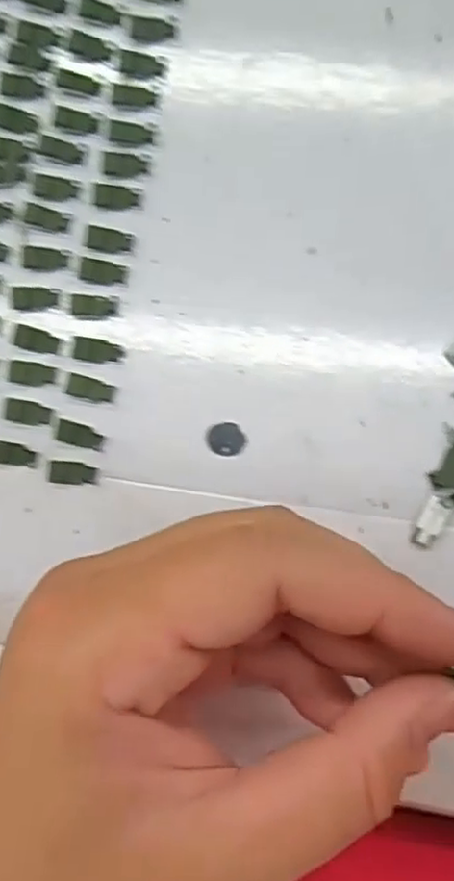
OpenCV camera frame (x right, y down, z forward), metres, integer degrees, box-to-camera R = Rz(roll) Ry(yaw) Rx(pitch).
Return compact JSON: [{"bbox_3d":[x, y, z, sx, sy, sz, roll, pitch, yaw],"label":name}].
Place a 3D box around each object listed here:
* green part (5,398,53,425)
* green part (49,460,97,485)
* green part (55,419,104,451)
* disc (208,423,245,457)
[{"bbox_3d":[-0.060,-0.008,0.204,0.014,0.004,0.007,9,83,-7],"label":"green part"},{"bbox_3d":[-0.046,0.010,0.202,0.014,0.004,0.007,6,88,5],"label":"green part"},{"bbox_3d":[-0.044,-0.001,0.202,0.014,0.004,0.007,20,90,-8],"label":"green part"},{"bbox_3d":[0.000,0.000,0.199,0.011,0.004,0.010,0,88,5],"label":"disc"}]

